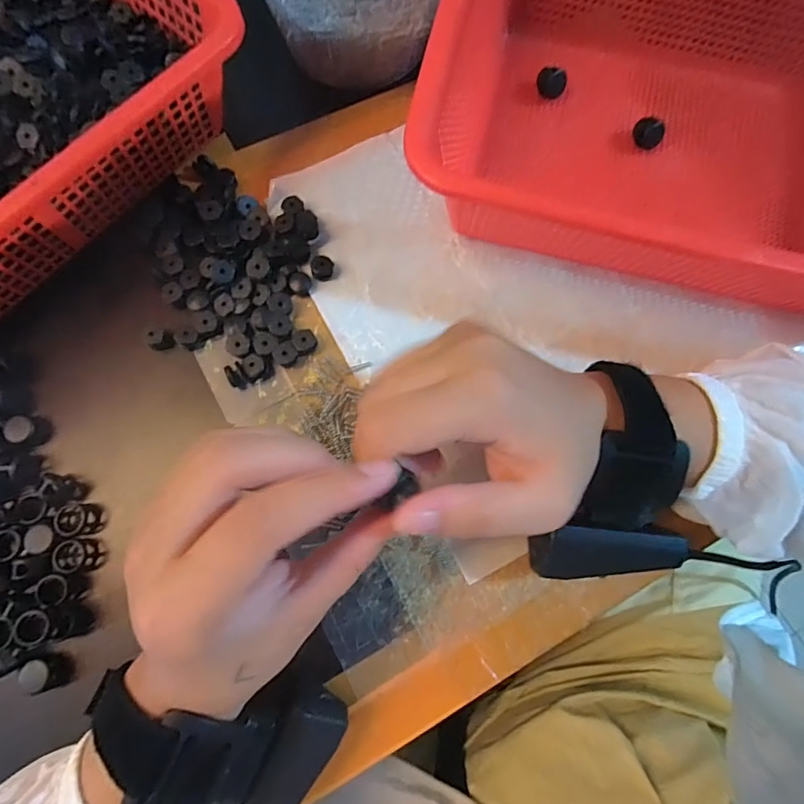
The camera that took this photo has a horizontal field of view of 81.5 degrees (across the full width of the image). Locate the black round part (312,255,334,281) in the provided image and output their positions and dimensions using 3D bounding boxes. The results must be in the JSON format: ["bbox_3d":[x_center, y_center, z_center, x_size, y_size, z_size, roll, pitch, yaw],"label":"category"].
[{"bbox_3d":[-0.048,-0.082,0.284,0.012,0.010,0.013,11,78,1],"label":"black round part"}]

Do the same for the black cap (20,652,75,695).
[{"bbox_3d":[-0.178,0.136,0.235,0.015,0.015,0.018,-24,80,-6],"label":"black cap"}]

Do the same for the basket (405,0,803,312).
[{"bbox_3d":[0.170,-0.158,0.264,0.306,0.085,0.214,16,78,2],"label":"basket"}]

